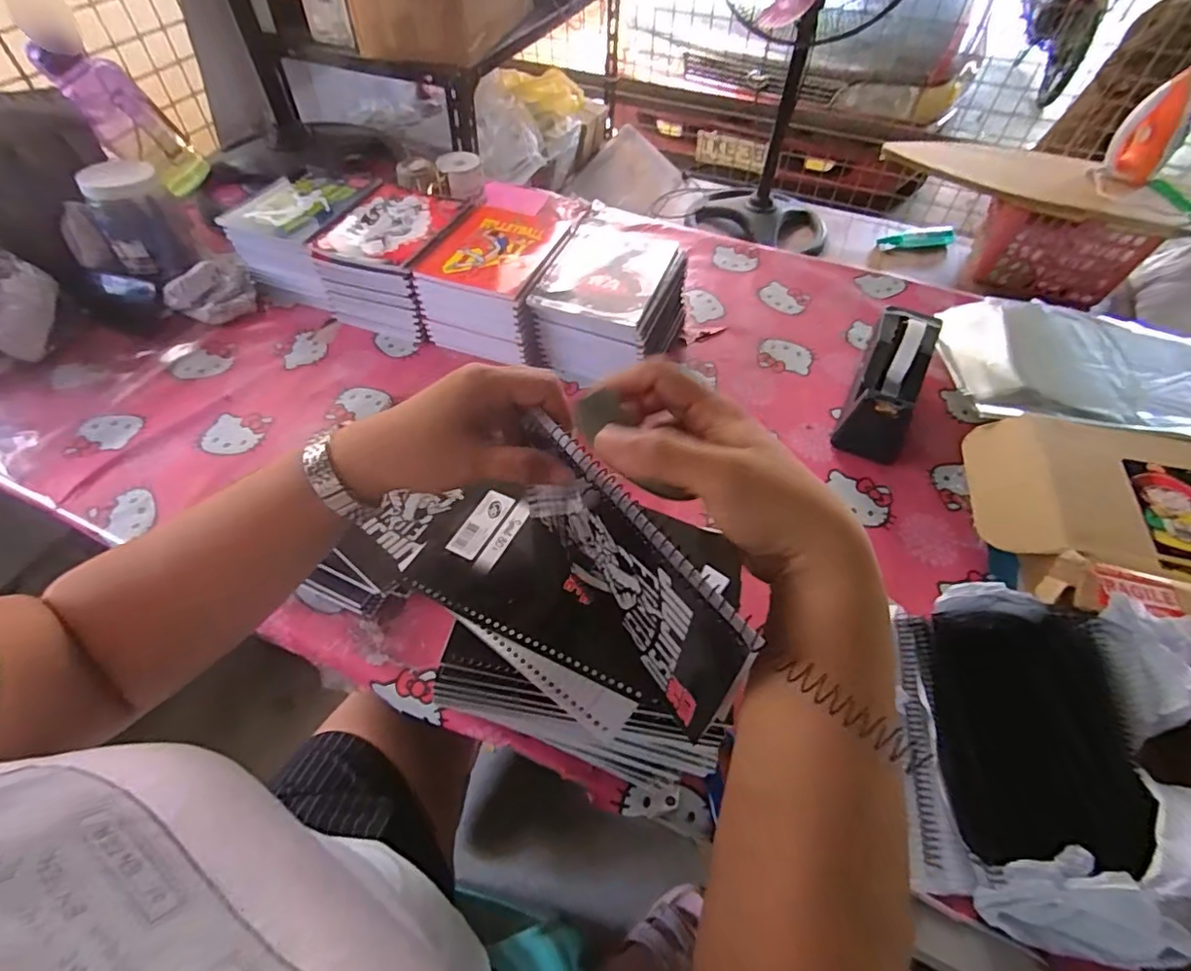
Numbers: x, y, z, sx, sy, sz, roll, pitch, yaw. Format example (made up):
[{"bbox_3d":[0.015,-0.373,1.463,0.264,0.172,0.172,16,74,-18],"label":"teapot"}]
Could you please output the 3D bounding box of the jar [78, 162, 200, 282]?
[{"bbox_3d":[-0.683,-0.396,0.854,0.106,0.142,0.109,-32,60,-23],"label":"jar"}]

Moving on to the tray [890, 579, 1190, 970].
[{"bbox_3d":[0.381,0.217,0.463,0.203,0.099,0.263,8,53,5],"label":"tray"}]

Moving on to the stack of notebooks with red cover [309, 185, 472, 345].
[{"bbox_3d":[-0.300,-0.344,0.862,0.169,0.113,0.200,14,54,9],"label":"stack of notebooks with red cover"}]

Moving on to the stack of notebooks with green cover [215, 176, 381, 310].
[{"bbox_3d":[-0.441,-0.391,0.897,0.175,0.119,0.187,20,55,13],"label":"stack of notebooks with green cover"}]

